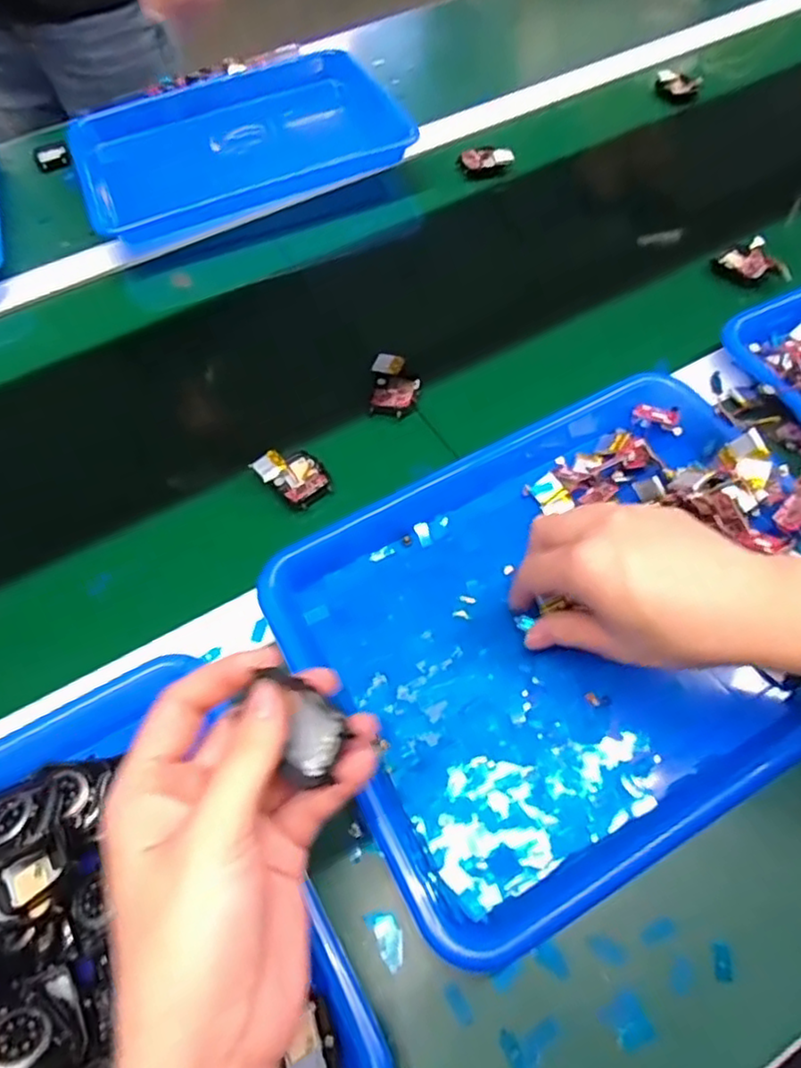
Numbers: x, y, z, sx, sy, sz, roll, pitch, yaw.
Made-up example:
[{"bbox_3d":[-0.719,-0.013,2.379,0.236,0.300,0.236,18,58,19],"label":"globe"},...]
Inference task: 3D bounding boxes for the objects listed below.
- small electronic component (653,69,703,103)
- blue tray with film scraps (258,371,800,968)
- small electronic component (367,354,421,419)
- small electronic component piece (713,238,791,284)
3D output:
[{"bbox_3d":[0.323,-0.523,0.760,0.049,0.023,0.019,26,64,17],"label":"small electronic component"},{"bbox_3d":[0.103,0.040,0.388,0.324,0.038,0.260,-28,62,-13],"label":"blue tray with film scraps"},{"bbox_3d":[-0.004,-0.121,0.518,0.038,0.013,0.057,0,59,3],"label":"small electronic component"},{"bbox_3d":[0.313,-0.240,0.574,0.063,0.023,0.036,39,69,23],"label":"small electronic component piece"}]

